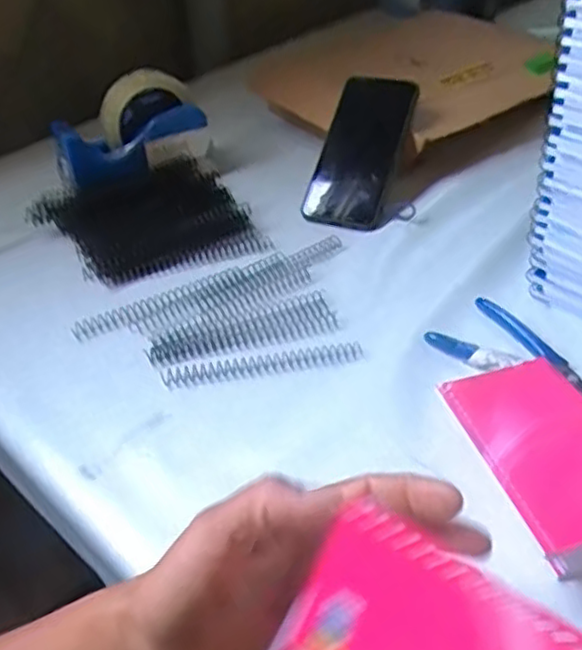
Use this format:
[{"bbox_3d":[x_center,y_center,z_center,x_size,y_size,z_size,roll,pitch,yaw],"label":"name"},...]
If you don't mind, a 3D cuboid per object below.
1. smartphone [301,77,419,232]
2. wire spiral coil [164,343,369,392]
[{"bbox_3d":[0.071,-0.175,0.686,0.081,0.013,0.162,15,82,18],"label":"smartphone"},{"bbox_3d":[-0.021,0.030,0.526,0.153,0.009,0.019,-9,41,-4],"label":"wire spiral coil"}]

